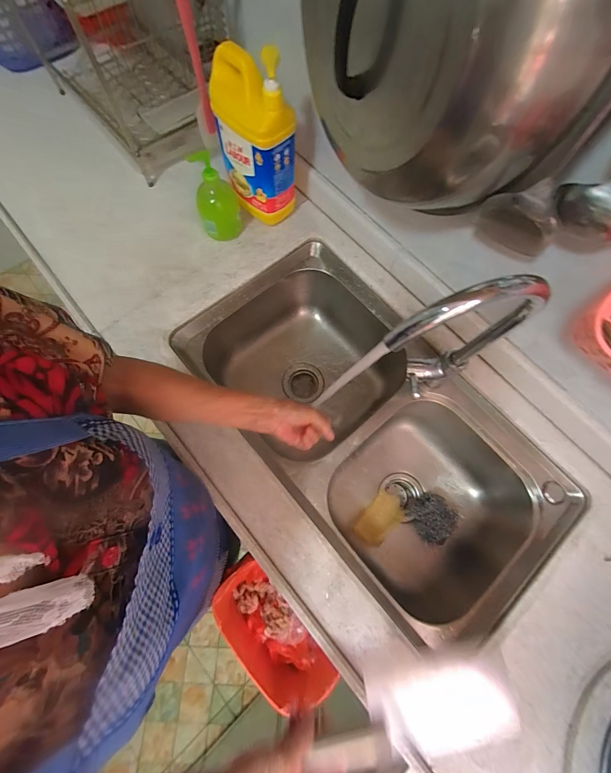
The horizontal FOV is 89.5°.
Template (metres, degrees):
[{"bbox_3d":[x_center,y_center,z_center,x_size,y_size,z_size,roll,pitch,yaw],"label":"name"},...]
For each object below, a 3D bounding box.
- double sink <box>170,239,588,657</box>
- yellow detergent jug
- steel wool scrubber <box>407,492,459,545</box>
[{"bbox_3d":[0.118,0.087,0.692,0.390,0.227,0.755,-39,78,-13],"label":"double sink"},{"bbox_3d":[-0.095,-0.455,0.581,0.088,0.281,0.141,-40,78,-13],"label":"yellow detergent jug"},{"bbox_3d":[0.286,0.296,0.692,0.096,0.060,0.091,1,72,-2],"label":"steel wool scrubber"}]

